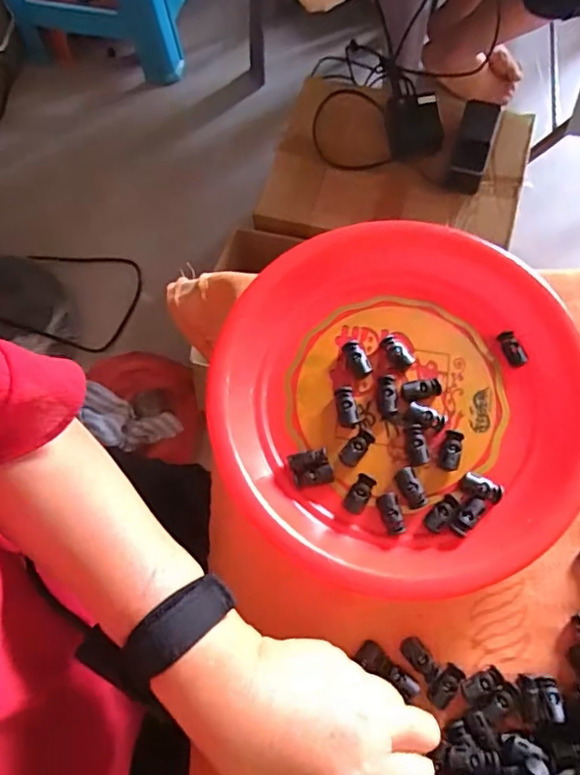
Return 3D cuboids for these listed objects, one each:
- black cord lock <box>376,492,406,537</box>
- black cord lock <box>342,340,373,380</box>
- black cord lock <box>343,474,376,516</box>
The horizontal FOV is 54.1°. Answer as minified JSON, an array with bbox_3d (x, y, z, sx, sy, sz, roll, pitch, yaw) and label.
[{"bbox_3d":[0.067,0.083,0.375,0.013,0.009,0.026,-17,72,-4],"label":"black cord lock"},{"bbox_3d":[0.049,-0.021,0.411,0.014,0.013,0.029,-19,72,-4],"label":"black cord lock"},{"bbox_3d":[0.047,0.072,0.381,0.014,0.008,0.027,28,91,10],"label":"black cord lock"}]

